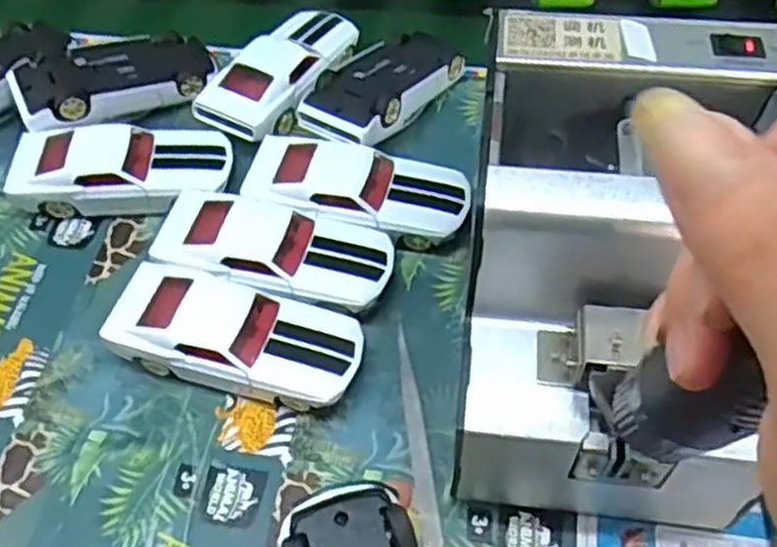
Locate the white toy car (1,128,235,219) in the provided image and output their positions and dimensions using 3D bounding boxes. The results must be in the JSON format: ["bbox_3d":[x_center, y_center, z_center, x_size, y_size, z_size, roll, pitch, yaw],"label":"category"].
[{"bbox_3d":[-0.159,-0.064,0.464,0.125,0.033,0.052,-5,54,-2],"label":"white toy car"}]

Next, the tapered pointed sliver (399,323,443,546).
[{"bbox_3d":[0.013,0.077,0.378,0.012,0.005,0.114,-6,54,-2],"label":"tapered pointed sliver"}]

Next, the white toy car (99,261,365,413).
[{"bbox_3d":[-0.078,0.034,0.394,0.126,0.033,0.054,11,55,10],"label":"white toy car"}]

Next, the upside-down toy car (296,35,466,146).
[{"bbox_3d":[0.000,-0.122,0.491,0.054,0.030,0.127,30,49,20],"label":"upside-down toy car"}]

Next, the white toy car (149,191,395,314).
[{"bbox_3d":[-0.061,-0.011,0.424,0.125,0.033,0.051,10,55,9],"label":"white toy car"}]

